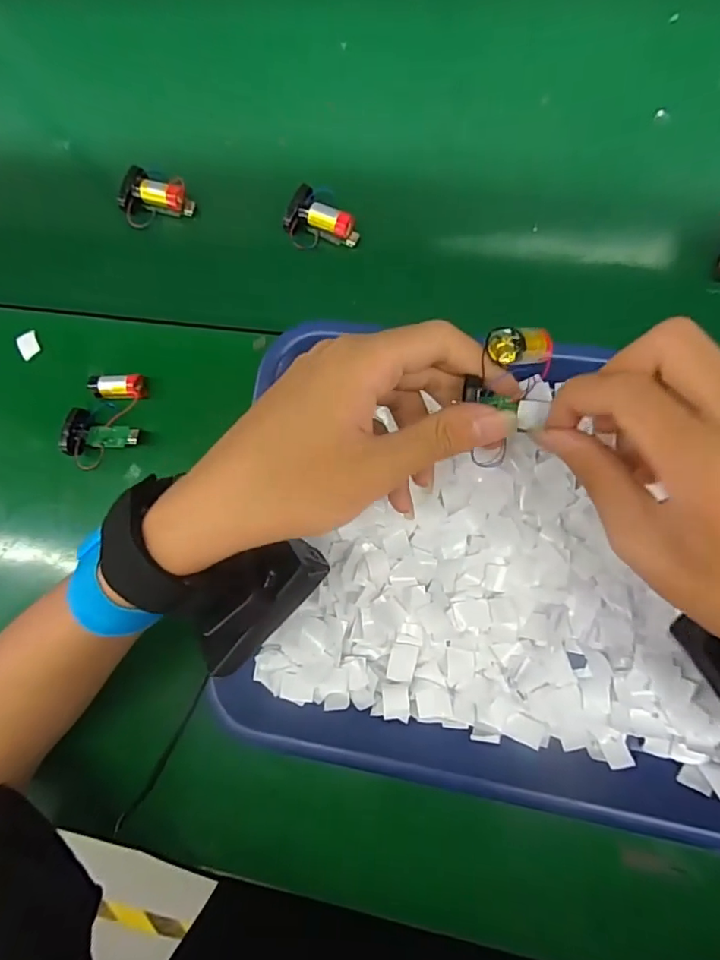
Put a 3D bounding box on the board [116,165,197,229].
[{"bbox_3d":[-0.149,-0.204,0.388,0.048,0.020,0.039,18,86,9],"label":"board"}]

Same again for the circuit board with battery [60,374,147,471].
[{"bbox_3d":[-0.173,-0.040,0.368,0.048,0.029,0.067,6,84,8],"label":"circuit board with battery"}]

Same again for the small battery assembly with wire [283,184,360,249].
[{"bbox_3d":[-0.024,-0.180,0.368,0.048,0.023,0.034,21,86,9],"label":"small battery assembly with wire"}]

